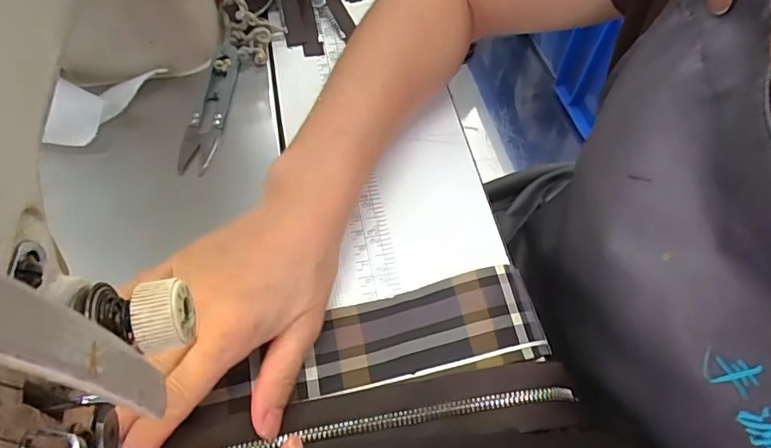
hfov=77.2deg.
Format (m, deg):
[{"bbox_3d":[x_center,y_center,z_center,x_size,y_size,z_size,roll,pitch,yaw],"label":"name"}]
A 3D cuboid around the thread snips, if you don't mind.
[{"bbox_3d":[-0.117,-0.080,0.324,0.020,0.012,0.103,6,61,2],"label":"thread snips"}]

